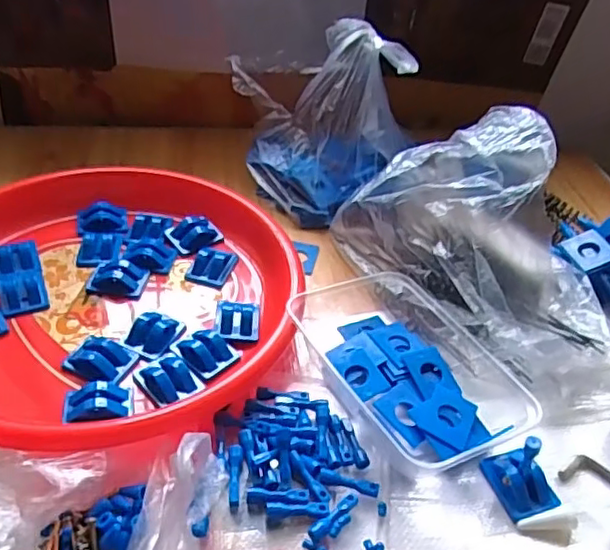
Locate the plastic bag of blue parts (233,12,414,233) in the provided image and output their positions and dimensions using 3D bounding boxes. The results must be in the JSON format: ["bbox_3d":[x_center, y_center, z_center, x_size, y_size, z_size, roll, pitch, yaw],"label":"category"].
[{"bbox_3d":[0.016,-0.152,0.608,0.174,0.157,0.142,3,39,-4],"label":"plastic bag of blue parts"}]

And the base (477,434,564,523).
[{"bbox_3d":[0.137,0.119,0.387,0.032,0.043,0.044,-7,41,-15],"label":"base"}]

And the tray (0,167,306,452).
[{"bbox_3d":[-0.153,0.008,0.480,0.284,0.034,0.269,4,39,-3],"label":"tray"}]

